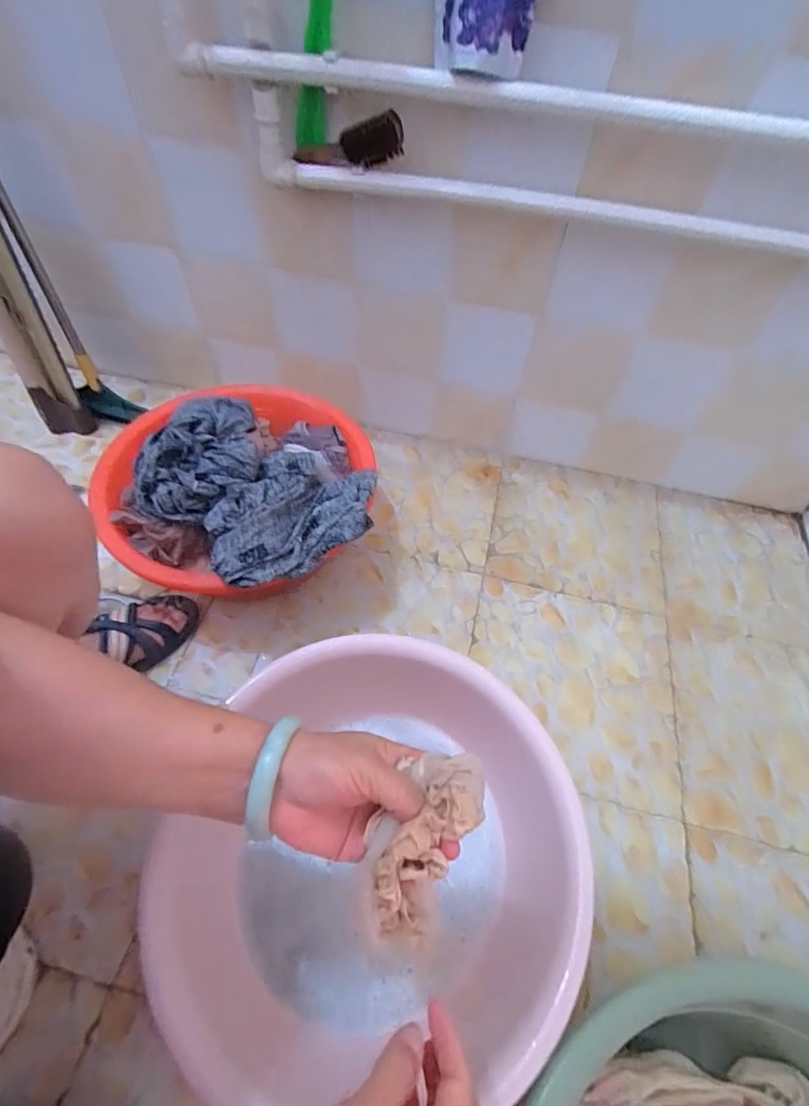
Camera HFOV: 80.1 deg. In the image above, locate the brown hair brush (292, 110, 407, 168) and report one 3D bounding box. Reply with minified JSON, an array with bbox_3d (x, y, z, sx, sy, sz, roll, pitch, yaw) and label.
[{"bbox_3d":[-0.069,-0.505,0.598,0.153,0.048,0.032,5,54,20],"label":"brown hair brush"}]

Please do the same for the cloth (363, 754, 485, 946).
[{"bbox_3d":[0.010,0.173,0.297,0.054,0.037,0.106,27,57,15],"label":"cloth"}]

